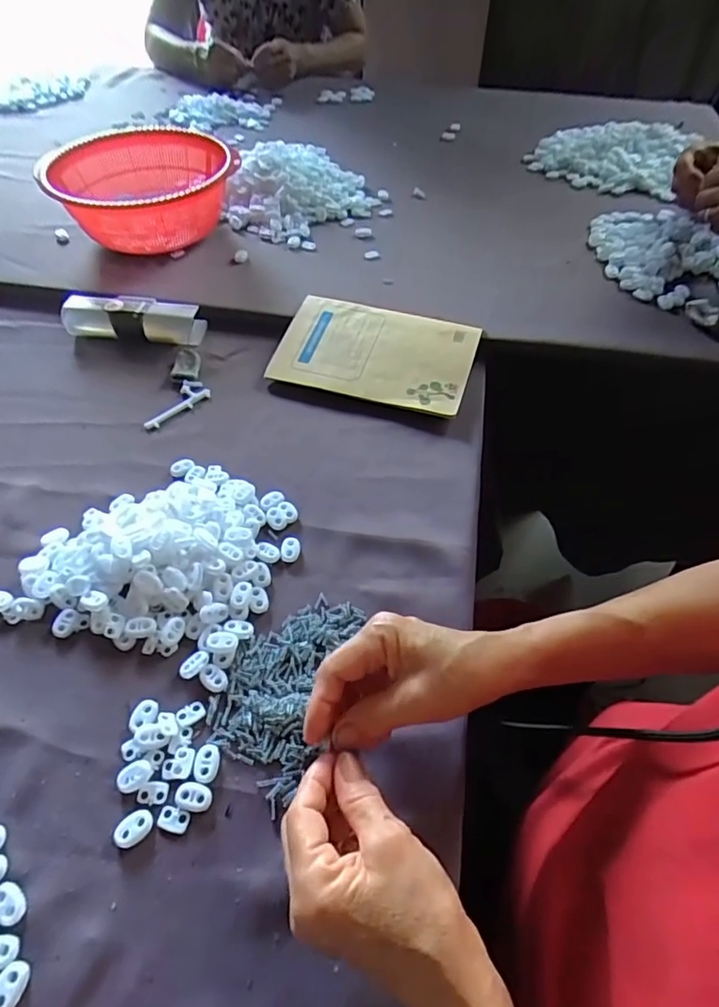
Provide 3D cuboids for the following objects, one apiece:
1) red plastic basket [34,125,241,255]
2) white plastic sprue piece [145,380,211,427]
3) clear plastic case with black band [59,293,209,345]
[{"bbox_3d":[-0.281,-0.410,0.741,0.220,0.104,0.250,-25,56,-18],"label":"red plastic basket"},{"bbox_3d":[-0.193,-0.104,0.567,0.034,0.007,0.077,38,61,25],"label":"white plastic sprue piece"},{"bbox_3d":[-0.260,-0.211,0.627,0.158,0.034,0.044,7,53,6],"label":"clear plastic case with black band"}]

